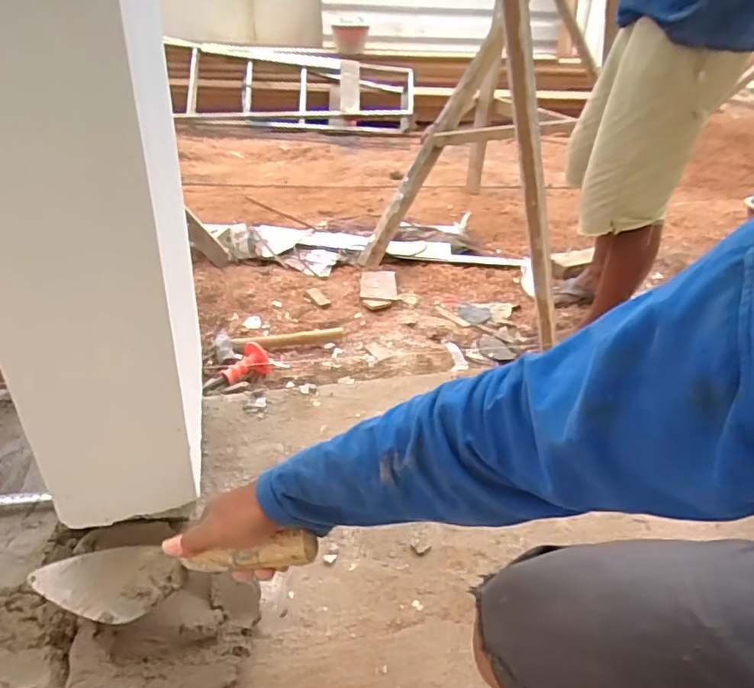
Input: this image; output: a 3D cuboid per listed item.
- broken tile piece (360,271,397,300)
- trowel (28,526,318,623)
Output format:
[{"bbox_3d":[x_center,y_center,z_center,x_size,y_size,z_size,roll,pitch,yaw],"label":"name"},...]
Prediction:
[{"bbox_3d":[0.005,-0.189,1.757,0.112,0.011,0.262,2,25,0],"label":"broken tile piece"},{"bbox_3d":[-0.194,0.216,0.522,0.292,0.047,0.087,-13,29,19],"label":"trowel"}]

